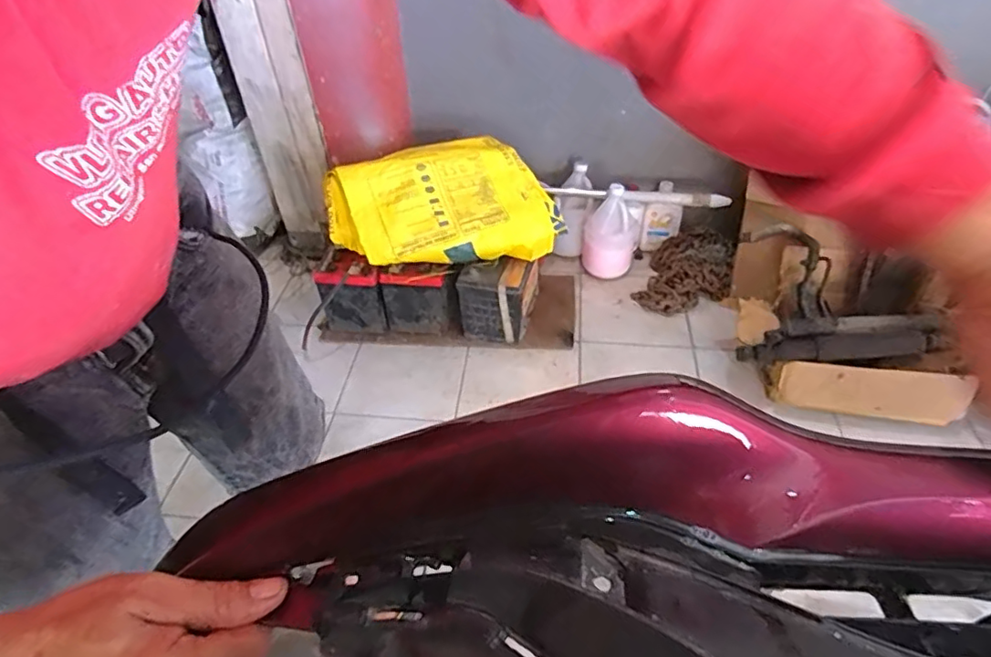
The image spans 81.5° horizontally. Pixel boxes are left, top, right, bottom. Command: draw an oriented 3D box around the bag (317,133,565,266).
[{"bbox_3d":[-0.141,-0.319,1.460,0.570,0.186,0.320,-8,44,-6],"label":"bag"}]

